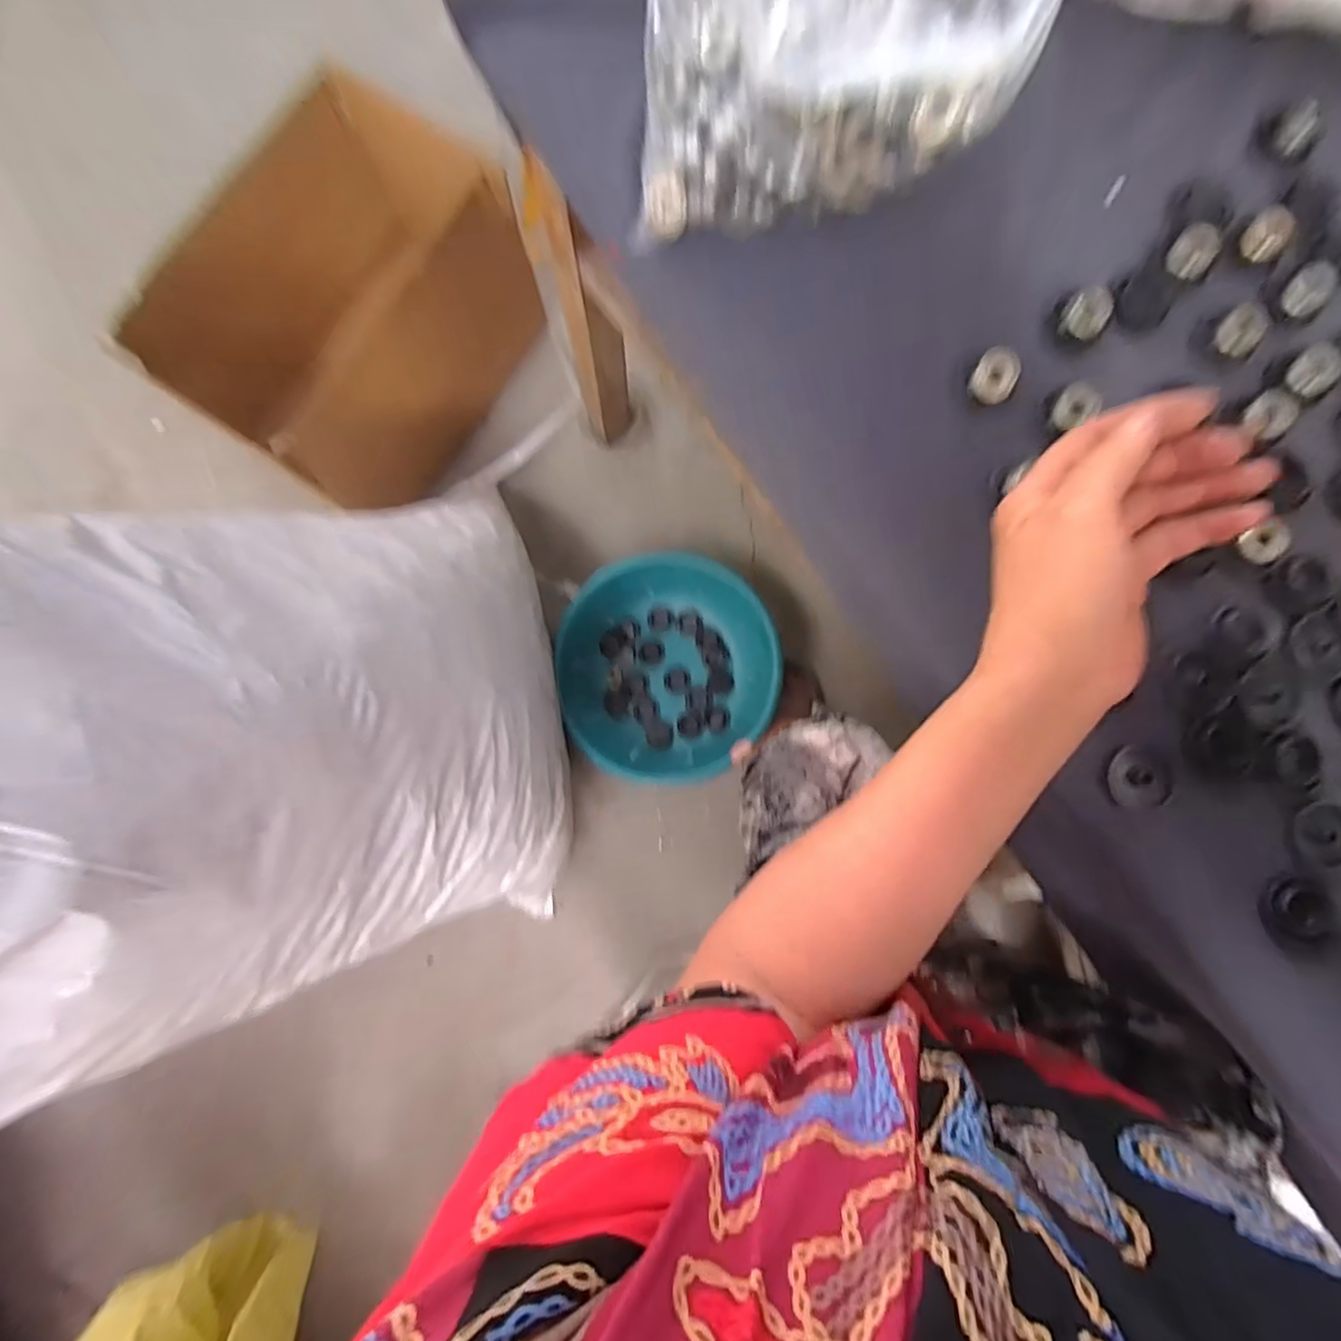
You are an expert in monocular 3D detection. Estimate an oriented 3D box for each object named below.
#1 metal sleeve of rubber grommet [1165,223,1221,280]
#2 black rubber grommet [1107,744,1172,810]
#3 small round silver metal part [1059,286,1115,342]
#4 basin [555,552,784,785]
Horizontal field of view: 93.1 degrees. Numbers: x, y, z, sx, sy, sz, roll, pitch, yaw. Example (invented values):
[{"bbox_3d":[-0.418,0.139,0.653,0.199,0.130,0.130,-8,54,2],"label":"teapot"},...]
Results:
[{"bbox_3d":[0.285,-0.228,0.343,0.021,0.021,0.023,0,84,-2],"label":"metal sleeve of rubber grommet"},{"bbox_3d":[0.239,0.054,0.324,0.026,0.011,0.031,-8,84,-3],"label":"black rubber grommet"},{"bbox_3d":[0.223,-0.190,0.340,0.024,0.017,0.020,44,84,3],"label":"small round silver metal part"},{"bbox_3d":[-0.007,-0.003,0.765,0.252,0.098,0.241,0,84,-2],"label":"basin"}]

